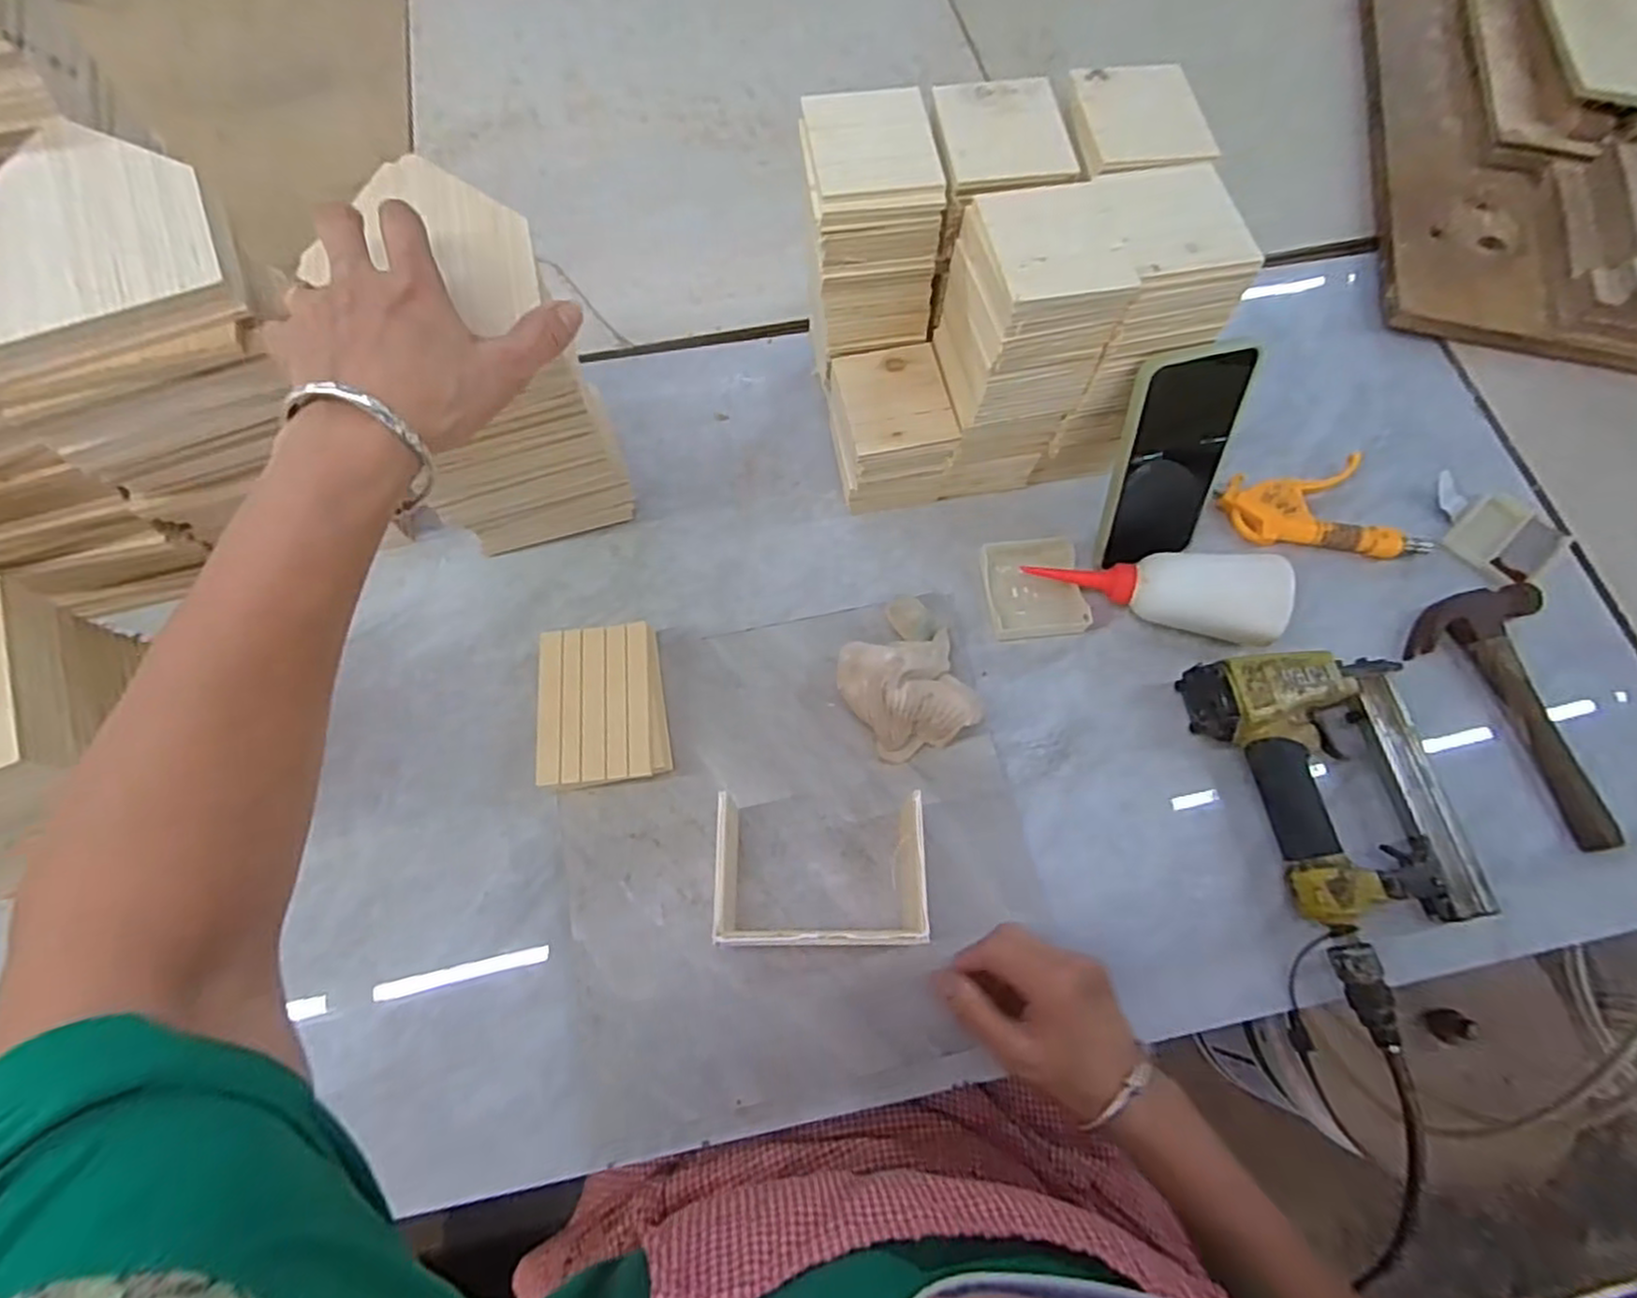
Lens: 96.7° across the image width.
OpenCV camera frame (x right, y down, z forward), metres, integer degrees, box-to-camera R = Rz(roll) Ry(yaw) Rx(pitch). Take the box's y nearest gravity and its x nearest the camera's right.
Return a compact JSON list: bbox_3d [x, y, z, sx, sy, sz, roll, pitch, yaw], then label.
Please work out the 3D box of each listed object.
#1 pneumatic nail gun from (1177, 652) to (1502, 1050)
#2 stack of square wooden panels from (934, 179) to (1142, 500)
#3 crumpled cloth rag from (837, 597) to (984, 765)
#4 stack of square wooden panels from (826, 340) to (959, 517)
[{"bbox_3d":[0.355,0.111,0.482,0.134,0.047,0.235,-14,70,-6],"label":"pneumatic nail gun"},{"bbox_3d":[0.135,-0.193,0.502,0.093,0.206,0.089,-14,70,-6],"label":"stack of square wooden panels"},{"bbox_3d":[0.057,0.014,0.505,0.085,0.054,0.110,-11,69,-5],"label":"crumpled cloth rag"},{"bbox_3d":[0.049,-0.159,0.552,0.084,0.096,0.086,-9,69,-4],"label":"stack of square wooden panels"}]

